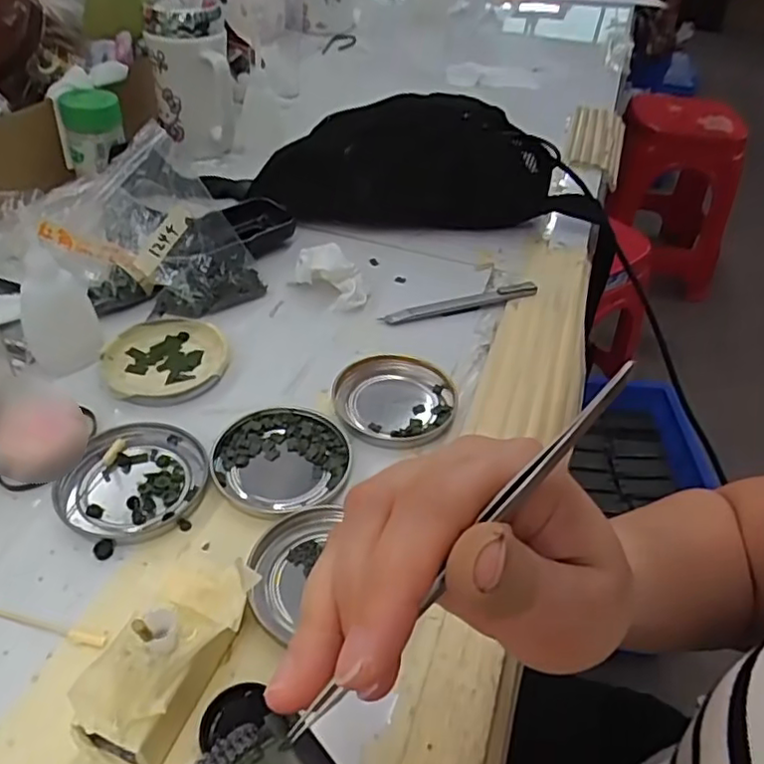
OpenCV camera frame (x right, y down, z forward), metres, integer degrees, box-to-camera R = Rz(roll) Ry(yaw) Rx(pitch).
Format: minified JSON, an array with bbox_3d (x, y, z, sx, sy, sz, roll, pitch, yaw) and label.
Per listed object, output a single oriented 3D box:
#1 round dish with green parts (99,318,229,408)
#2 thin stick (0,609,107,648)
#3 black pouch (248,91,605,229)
[{"bbox_3d":[-0.145,-0.017,0.434,0.077,0.009,0.080,3,43,-2],"label":"round dish with green parts"},{"bbox_3d":[-0.155,0.113,0.298,0.059,0.004,0.005,12,43,8],"label":"thin stick"},{"bbox_3d":[0.044,-0.206,0.601,0.310,0.101,0.088,3,43,-2],"label":"black pouch"}]

